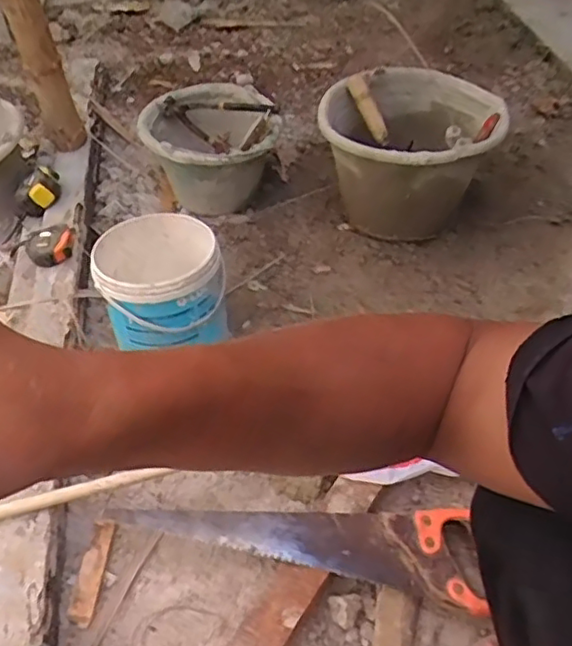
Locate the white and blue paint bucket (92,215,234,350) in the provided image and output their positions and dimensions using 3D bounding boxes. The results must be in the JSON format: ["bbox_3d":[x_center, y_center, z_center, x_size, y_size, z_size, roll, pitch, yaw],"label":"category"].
[{"bbox_3d":[-0.180,-0.054,0.930,0.173,0.157,0.189,-18,49,-9],"label":"white and blue paint bucket"}]

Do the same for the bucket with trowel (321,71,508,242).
[{"bbox_3d":[0.214,-0.293,1.090,0.290,0.214,0.299,4,49,11],"label":"bucket with trowel"}]

